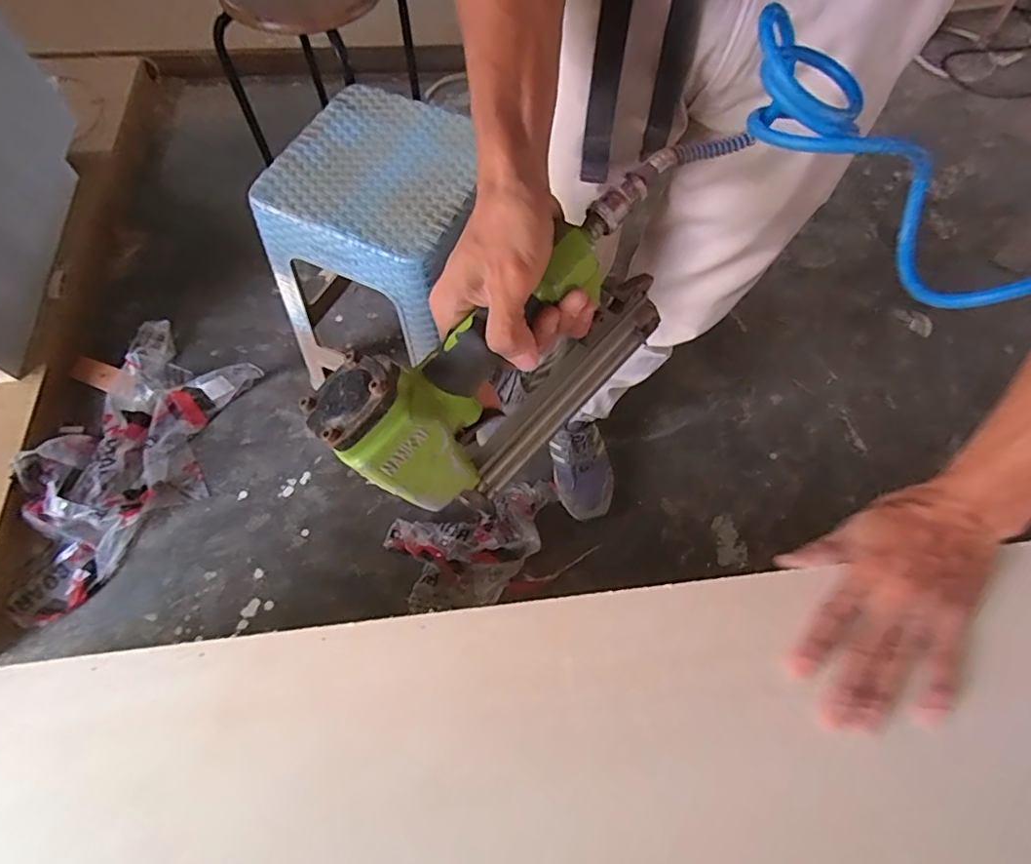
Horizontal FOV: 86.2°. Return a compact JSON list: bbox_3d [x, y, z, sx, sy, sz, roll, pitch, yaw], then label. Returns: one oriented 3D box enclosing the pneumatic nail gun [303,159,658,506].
[{"bbox_3d":[-0.008,-0.044,0.380,0.237,0.160,0.070,-45,54,-13],"label":"pneumatic nail gun"}]

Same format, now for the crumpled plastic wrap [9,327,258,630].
[{"bbox_3d":[-0.749,0.063,1.038,0.281,0.082,0.577,21,67,8],"label":"crumpled plastic wrap"}]

